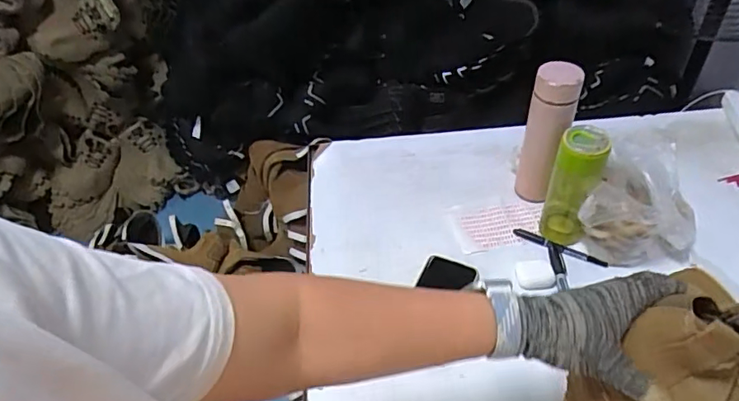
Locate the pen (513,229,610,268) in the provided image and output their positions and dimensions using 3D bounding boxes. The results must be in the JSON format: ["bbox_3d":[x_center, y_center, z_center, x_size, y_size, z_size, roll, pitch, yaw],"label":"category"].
[{"bbox_3d":[0.292,0.072,0.818,0.141,0.005,0.016,22,50,26],"label":"pen"}]

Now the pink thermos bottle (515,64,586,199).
[{"bbox_3d":[0.271,-0.094,0.818,0.066,0.229,0.053,13,48,16],"label":"pink thermos bottle"}]

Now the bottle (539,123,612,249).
[{"bbox_3d":[0.294,-0.017,0.771,0.067,0.192,0.060,16,49,19],"label":"bottle"}]

